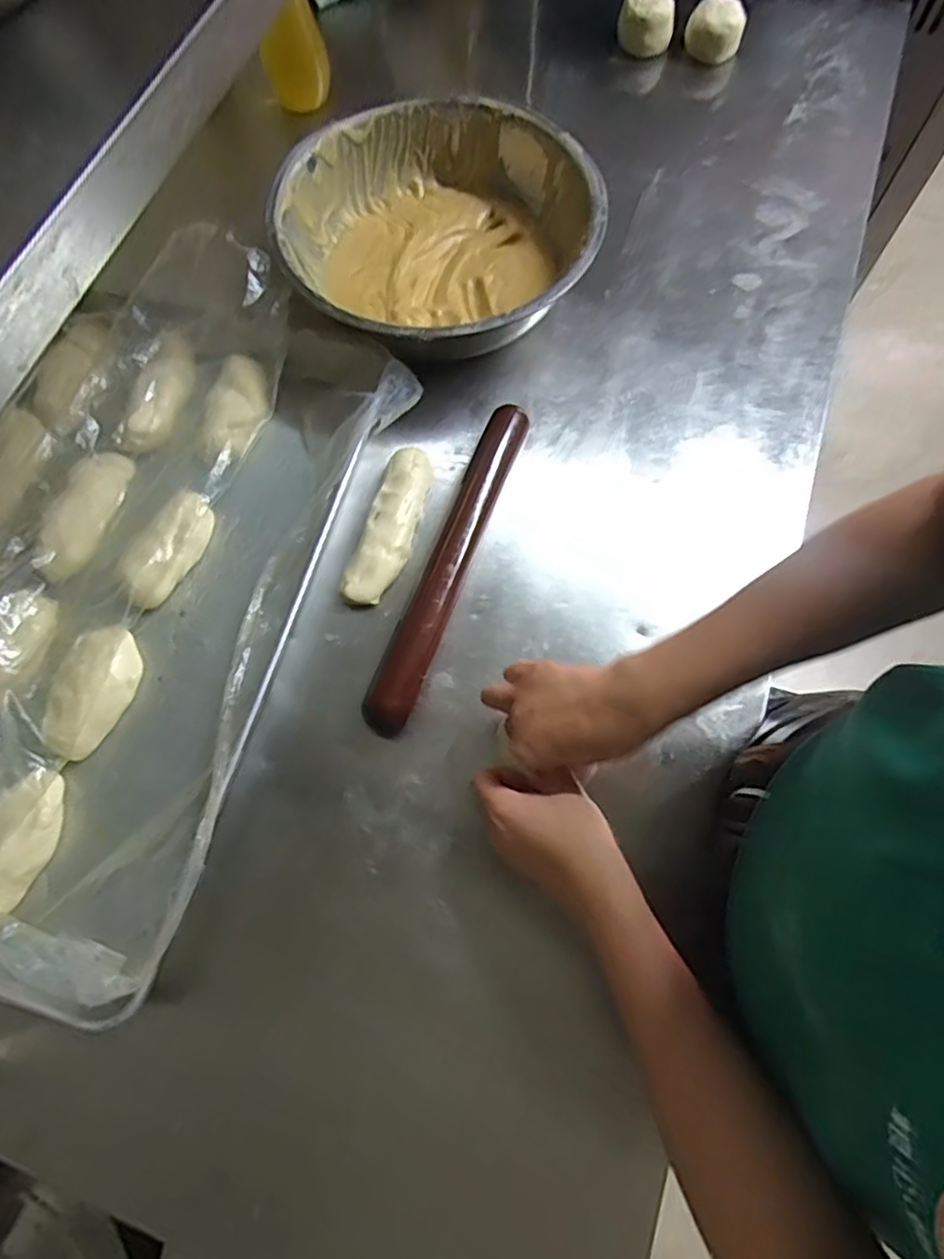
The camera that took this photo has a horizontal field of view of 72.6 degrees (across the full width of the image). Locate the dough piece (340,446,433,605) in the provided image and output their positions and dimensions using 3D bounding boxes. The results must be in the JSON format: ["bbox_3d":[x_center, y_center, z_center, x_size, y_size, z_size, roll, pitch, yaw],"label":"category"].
[{"bbox_3d":[-0.074,-0.094,0.597,0.047,0.032,0.153,14,71,6],"label":"dough piece"}]

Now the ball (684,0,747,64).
[{"bbox_3d":[0.312,-0.768,0.822,0.071,0.051,0.058,24,72,10],"label":"ball"}]

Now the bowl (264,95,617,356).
[{"bbox_3d":[-0.037,-0.399,0.661,0.312,0.096,0.305,0,70,1],"label":"bowl"}]

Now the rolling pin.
[{"bbox_3d":[-0.019,-0.065,0.577,0.044,0.031,0.337,19,71,8],"label":"rolling pin"}]

